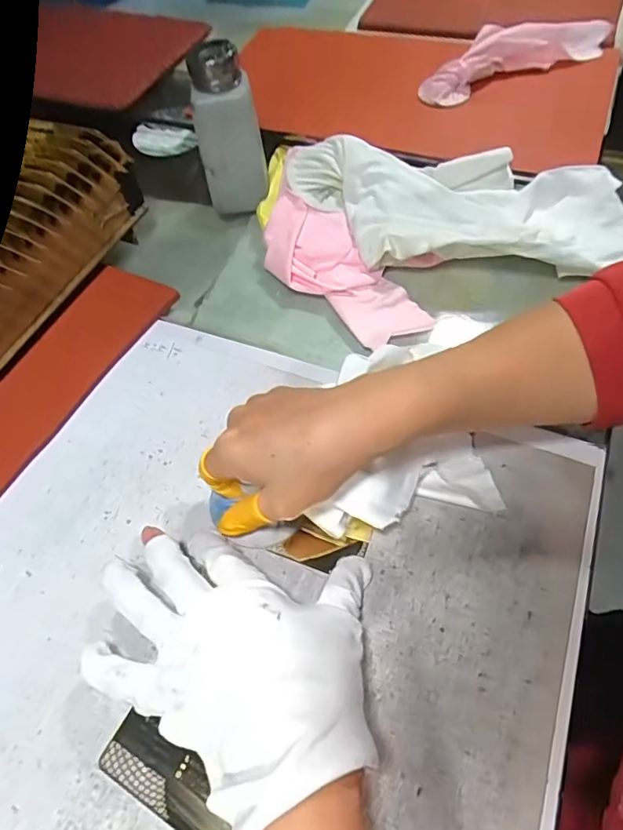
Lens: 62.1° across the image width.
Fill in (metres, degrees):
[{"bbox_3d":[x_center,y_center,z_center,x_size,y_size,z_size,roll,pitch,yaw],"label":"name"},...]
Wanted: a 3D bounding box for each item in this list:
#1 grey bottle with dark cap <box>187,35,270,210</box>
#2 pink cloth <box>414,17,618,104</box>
[{"bbox_3d":[-0.070,-0.238,0.444,0.052,0.128,0.038,-9,57,-1],"label":"grey bottle with dark cap"},{"bbox_3d":[0.201,-0.350,0.504,0.202,0.042,0.051,-19,58,-7],"label":"pink cloth"}]

